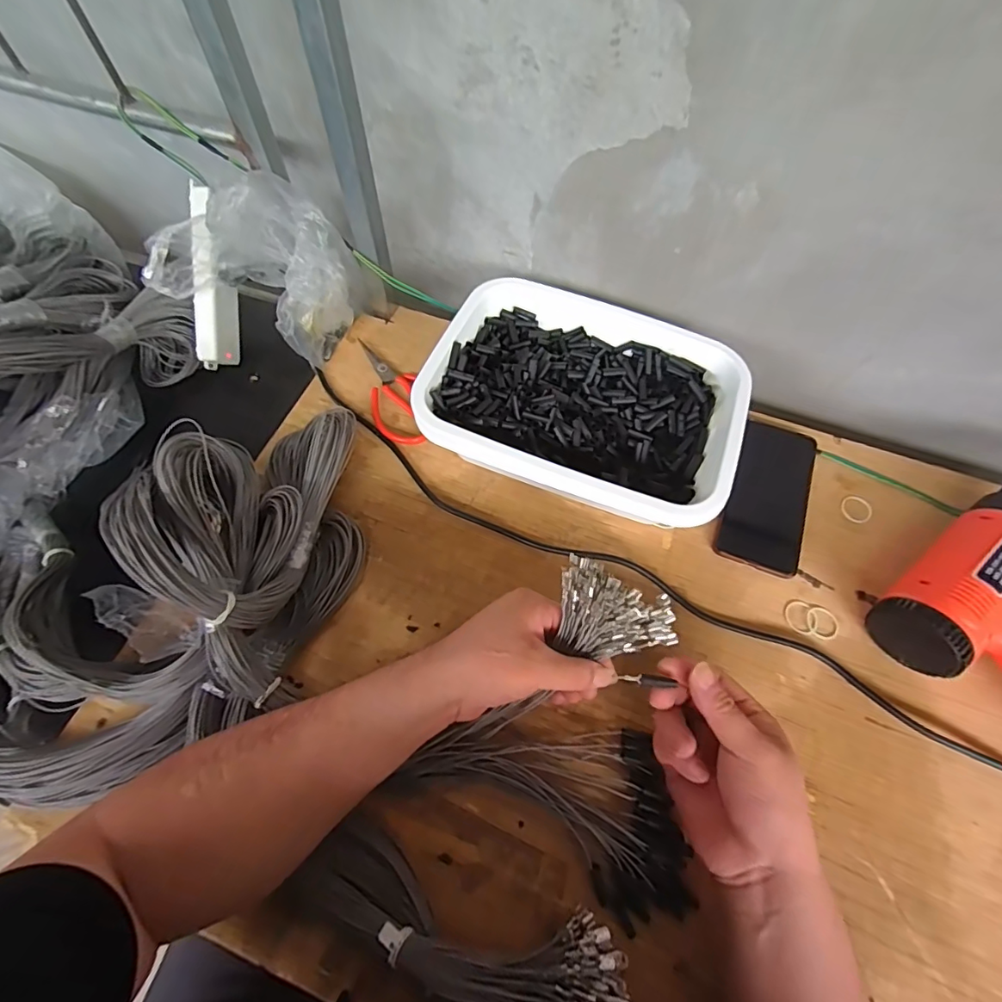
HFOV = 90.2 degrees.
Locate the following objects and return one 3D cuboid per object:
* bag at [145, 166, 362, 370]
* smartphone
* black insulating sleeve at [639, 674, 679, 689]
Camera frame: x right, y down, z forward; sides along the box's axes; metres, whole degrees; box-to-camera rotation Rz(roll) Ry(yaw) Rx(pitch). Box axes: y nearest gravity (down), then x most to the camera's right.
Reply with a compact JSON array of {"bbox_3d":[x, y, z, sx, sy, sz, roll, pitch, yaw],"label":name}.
[{"bbox_3d":[-0.269,-0.262,0.545,0.197,0.160,0.118,21,65,10],"label":"bag"},{"bbox_3d":[0.271,-0.008,0.505,0.074,0.010,0.166,21,65,10],"label":"smartphone"},{"bbox_3d":[0.113,0.130,0.358,0.025,0.005,0.008,8,63,8],"label":"black insulating sleeve"}]

